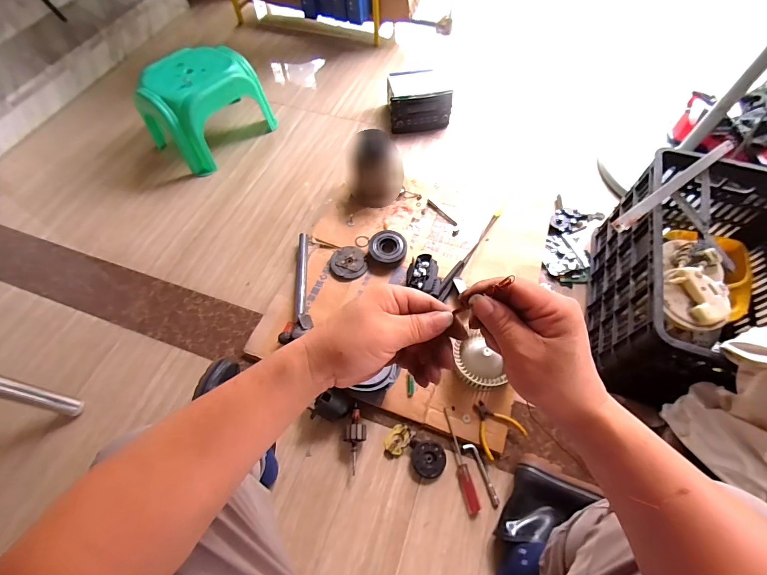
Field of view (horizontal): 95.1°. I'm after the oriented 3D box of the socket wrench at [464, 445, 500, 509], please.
[{"bbox_3d":[0.200,0.375,0.705,0.023,0.013,0.121,-19,61,-10],"label":"socket wrench"}]

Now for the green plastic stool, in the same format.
[{"bbox_3d":[-0.602,-0.603,1.168,0.274,0.216,0.346,31,65,18],"label":"green plastic stool"}]

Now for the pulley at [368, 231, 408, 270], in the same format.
[{"bbox_3d":[0.012,-0.107,0.951,0.098,0.041,0.106,-3,60,-1],"label":"pulley"}]

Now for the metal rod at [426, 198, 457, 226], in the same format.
[{"bbox_3d":[0.165,-0.213,1.005,0.017,0.005,0.116,-35,65,-18],"label":"metal rod"}]

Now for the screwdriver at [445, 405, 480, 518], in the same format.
[{"bbox_3d":[0.155,0.350,0.717,0.027,0.017,0.193,-12,60,-6],"label":"screwdriver"}]

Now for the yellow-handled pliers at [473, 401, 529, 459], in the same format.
[{"bbox_3d":[0.228,0.287,0.732,0.091,0.013,0.100,-30,64,-15],"label":"yellow-handled pliers"}]

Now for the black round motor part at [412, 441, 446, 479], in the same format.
[{"bbox_3d":[0.093,0.352,0.718,0.068,0.016,0.067,0,60,1],"label":"black round motor part"}]

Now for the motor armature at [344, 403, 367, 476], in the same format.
[{"bbox_3d":[-0.058,0.310,0.725,0.043,0.041,0.129,-2,61,0],"label":"motor armature"}]

